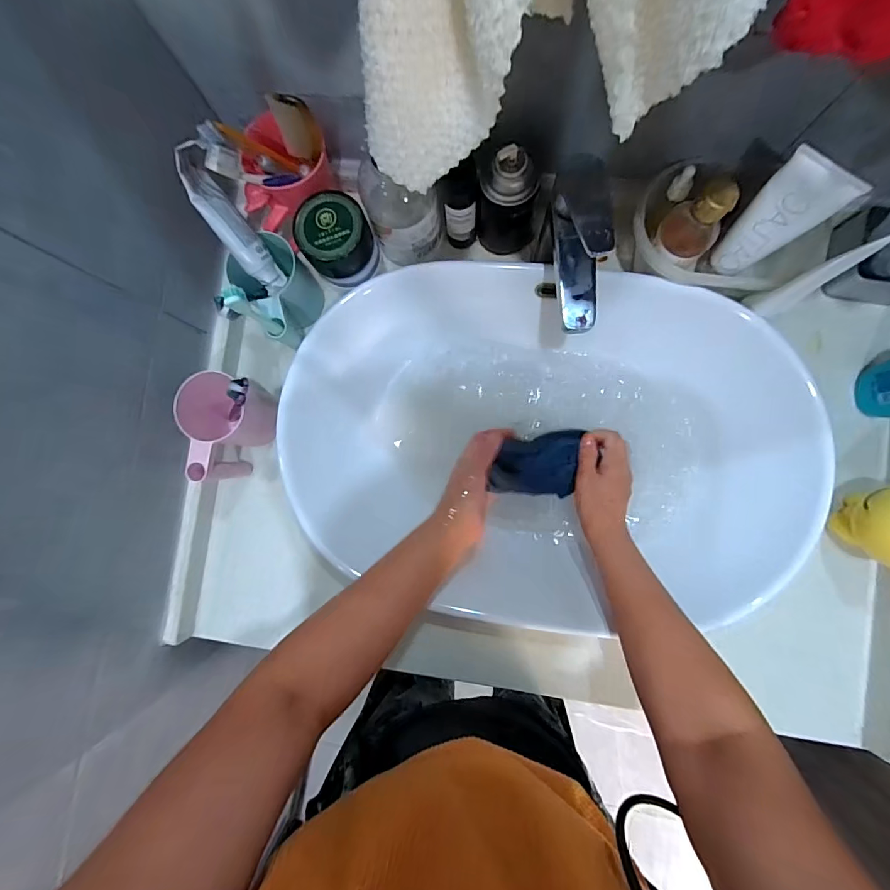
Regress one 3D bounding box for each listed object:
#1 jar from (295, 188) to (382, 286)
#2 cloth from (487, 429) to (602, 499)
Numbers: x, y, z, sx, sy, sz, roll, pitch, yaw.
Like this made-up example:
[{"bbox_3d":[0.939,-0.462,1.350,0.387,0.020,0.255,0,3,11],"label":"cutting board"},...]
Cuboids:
[{"bbox_3d":[-0.118,-0.224,0.463,0.072,0.058,0.075,0,86,3],"label":"jar"},{"bbox_3d":[0.108,0.019,0.500,0.100,0.071,0.081,5,87,4],"label":"cloth"}]

